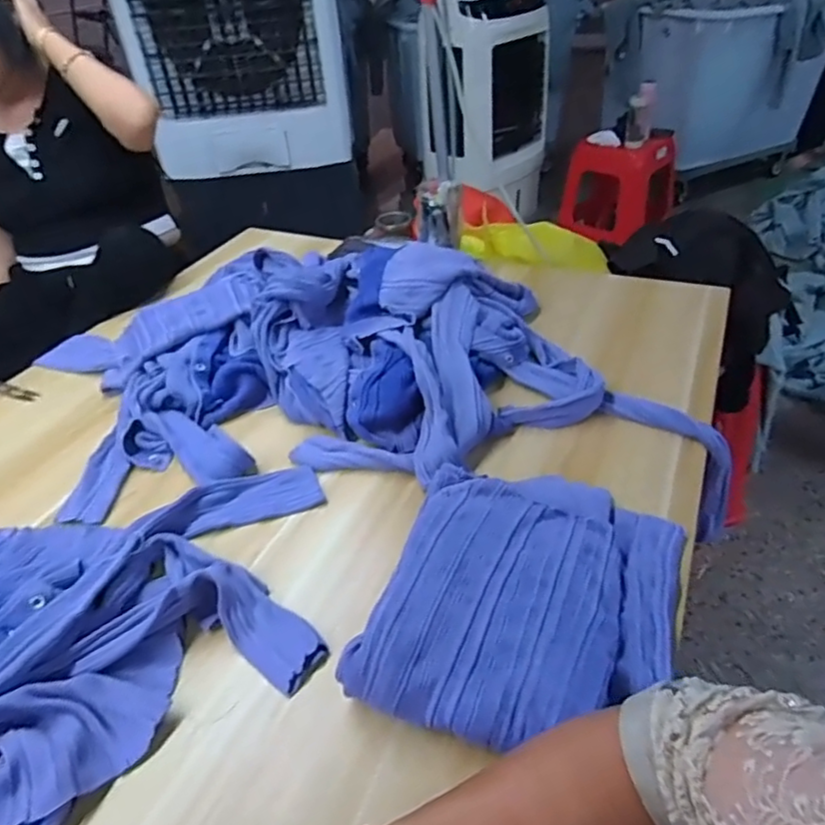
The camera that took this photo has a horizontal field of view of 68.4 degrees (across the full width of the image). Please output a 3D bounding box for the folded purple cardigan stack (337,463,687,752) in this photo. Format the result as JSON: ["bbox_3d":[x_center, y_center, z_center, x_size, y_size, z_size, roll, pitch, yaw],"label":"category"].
[{"bbox_3d":[0.109,0.162,0.565,0.259,0.048,0.294,10,40,19],"label":"folded purple cardigan stack"}]

